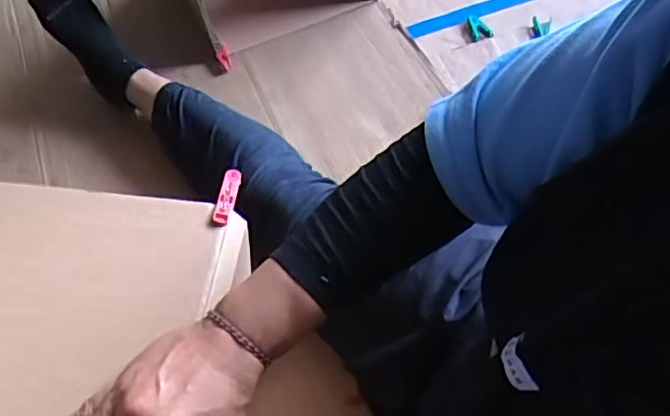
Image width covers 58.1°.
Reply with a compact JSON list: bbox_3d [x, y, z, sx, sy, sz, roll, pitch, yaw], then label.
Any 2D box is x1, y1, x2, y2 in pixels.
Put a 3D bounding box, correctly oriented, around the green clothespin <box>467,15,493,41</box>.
[{"bbox_3d":[0.225,-0.282,0.937,0.030,0.008,0.057,-5,59,-4],"label":"green clothespin"}]

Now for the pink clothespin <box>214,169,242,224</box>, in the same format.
[{"bbox_3d":[-0.085,-0.009,0.477,0.013,0.008,0.050,7,59,3],"label":"pink clothespin"}]

